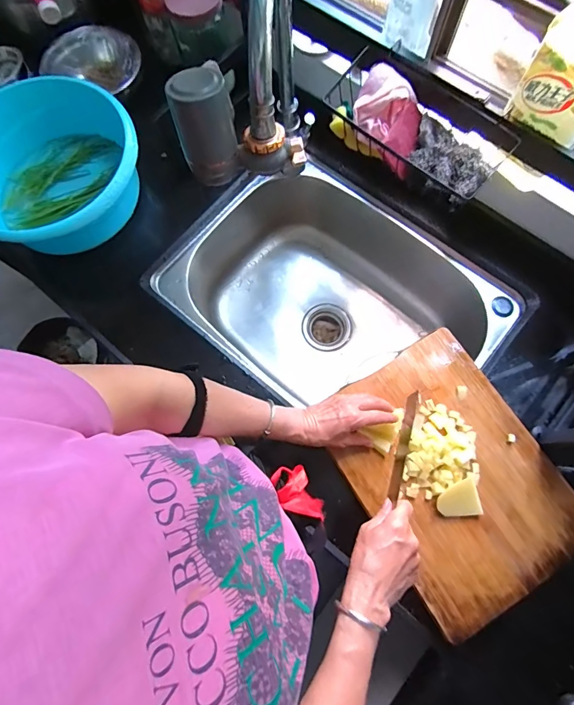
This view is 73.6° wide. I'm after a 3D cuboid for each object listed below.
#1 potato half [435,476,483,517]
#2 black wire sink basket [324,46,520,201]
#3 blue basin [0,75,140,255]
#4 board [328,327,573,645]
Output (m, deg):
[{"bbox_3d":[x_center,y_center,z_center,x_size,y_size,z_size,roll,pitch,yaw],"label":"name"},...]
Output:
[{"bbox_3d":[0.246,0.210,0.550,0.057,0.020,0.050,-9,76,-1],"label":"potato half"},{"bbox_3d":[0.169,-0.317,0.543,0.271,0.078,0.114,43,81,11],"label":"black wire sink basket"},{"bbox_3d":[-0.401,-0.316,0.676,0.292,0.111,0.303,0,76,1],"label":"blue basin"},{"bbox_3d":[0.244,0.175,0.574,0.273,0.019,0.364,-32,77,-6],"label":"board"}]

